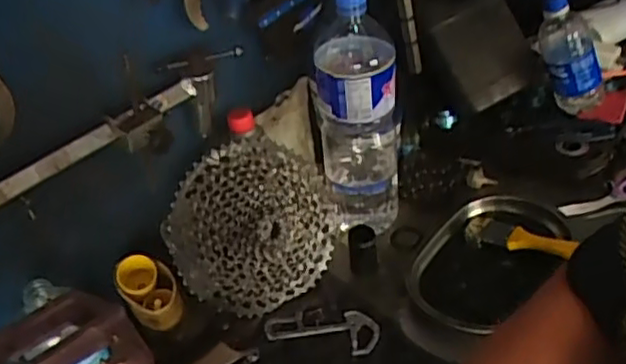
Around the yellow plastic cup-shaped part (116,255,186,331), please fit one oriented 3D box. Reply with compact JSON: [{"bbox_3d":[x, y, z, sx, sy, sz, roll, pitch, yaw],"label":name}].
[{"bbox_3d":[-0.173,0.120,0.704,0.059,0.064,0.076,-22,41,-17],"label":"yellow plastic cup-shaped part"}]

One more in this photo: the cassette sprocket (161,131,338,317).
[{"bbox_3d":[-0.059,0.052,0.743,0.198,0.196,0.056,-51,19,-17],"label":"cassette sprocket"}]

